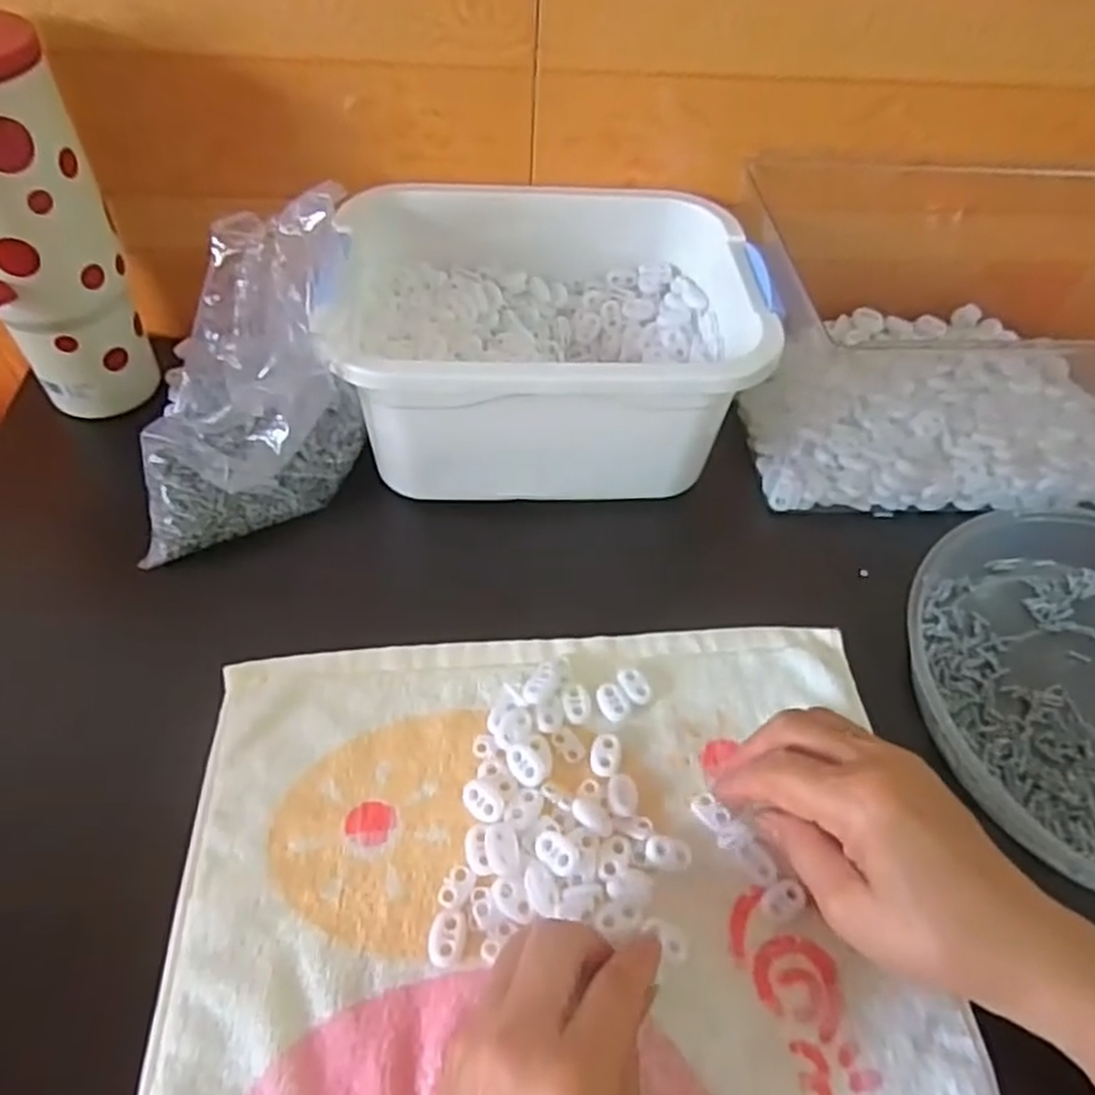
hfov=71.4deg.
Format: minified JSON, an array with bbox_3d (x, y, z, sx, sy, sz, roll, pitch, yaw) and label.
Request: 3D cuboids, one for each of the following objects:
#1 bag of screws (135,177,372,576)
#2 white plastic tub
[{"bbox_3d":[-0.173,-0.092,0.428,0.135,0.145,0.109,-10,53,-12],"label":"bag of screws"},{"bbox_3d":[0.000,-0.131,0.482,0.243,0.106,0.189,-1,51,-5],"label":"white plastic tub"}]

